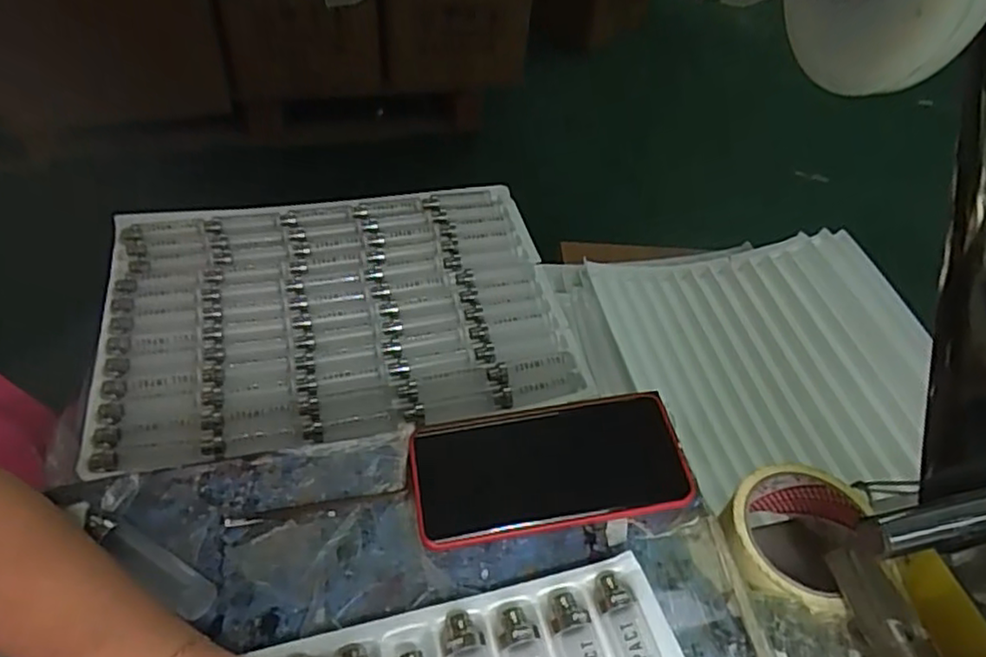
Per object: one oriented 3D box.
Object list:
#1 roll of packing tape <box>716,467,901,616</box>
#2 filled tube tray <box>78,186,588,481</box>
[{"bbox_3d":[0.192,0.135,0.422,0.106,0.048,0.088,-17,52,-18],"label":"roll of packing tape"},{"bbox_3d":[-0.161,-0.028,0.709,0.443,0.042,0.331,-9,50,-11],"label":"filled tube tray"}]

